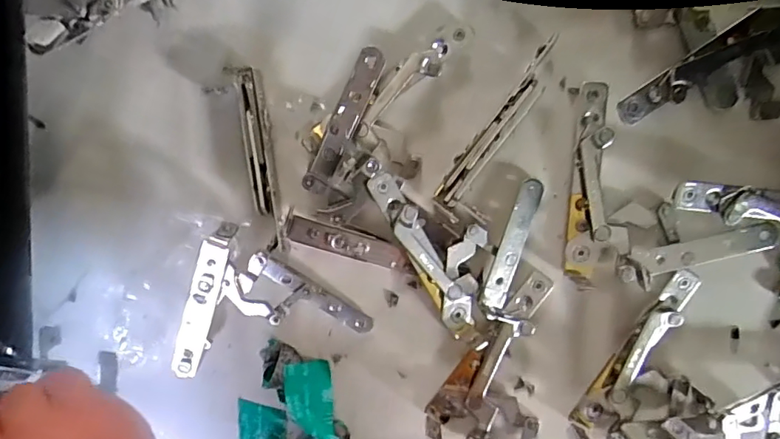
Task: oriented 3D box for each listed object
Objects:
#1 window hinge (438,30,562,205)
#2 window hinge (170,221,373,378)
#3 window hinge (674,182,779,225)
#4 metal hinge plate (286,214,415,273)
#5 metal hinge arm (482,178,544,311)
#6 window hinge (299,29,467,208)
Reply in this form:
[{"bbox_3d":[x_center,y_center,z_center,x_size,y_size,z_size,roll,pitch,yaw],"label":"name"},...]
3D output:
[{"bbox_3d":[0.080,-0.069,0.384,0.022,0.022,0.137,38,99,3],"label":"window hinge"},{"bbox_3d":[-0.109,0.092,0.411,0.134,0.049,0.132,40,99,2],"label":"window hinge"},{"bbox_3d":[0.242,-0.010,0.358,0.095,0.023,0.025,8,97,7],"label":"window hinge"},{"bbox_3d":[-0.028,0.019,0.394,0.098,0.006,0.019,18,98,-12],"label":"metal hinge plate"},{"bbox_3d":[0.093,0.019,0.394,0.019,0.007,0.099,18,96,-14],"label":"metal hinge arm"},{"bbox_3d":[-0.009,-0.077,0.383,0.058,0.040,0.164,32,99,4],"label":"window hinge"}]

